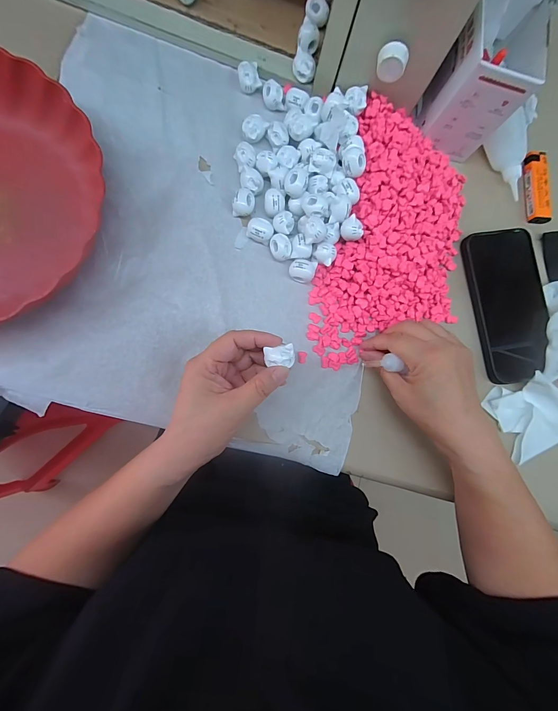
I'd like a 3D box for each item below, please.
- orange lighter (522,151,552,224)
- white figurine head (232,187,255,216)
[{"bbox_3d":[0.294,-0.193,0.363,0.019,0.012,0.083,0,84,-8],"label":"orange lighter"},{"bbox_3d":[-0.035,-0.152,0.318,0.020,0.014,0.023,9,83,-7],"label":"white figurine head"}]

